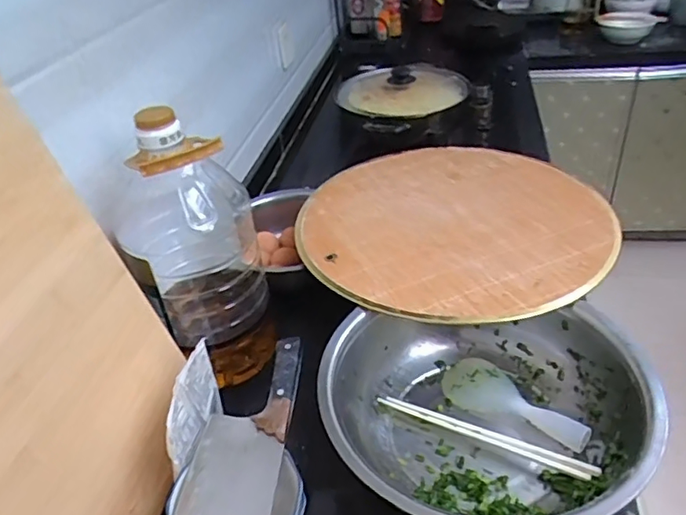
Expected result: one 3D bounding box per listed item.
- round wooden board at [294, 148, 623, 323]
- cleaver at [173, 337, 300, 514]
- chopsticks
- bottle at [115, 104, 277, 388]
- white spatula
[{"bbox_3d":[0.158,-0.057,0.822,0.437,0.018,0.429,-4,37,3],"label":"round wooden board"},{"bbox_3d":[-0.104,0.192,0.553,0.089,0.019,0.277,0,37,8],"label":"cleaver"},{"bbox_3d":[0.156,0.199,0.626,0.244,0.026,0.017,16,42,26],"label":"chopsticks"},{"bbox_3d":[-0.182,-0.005,0.678,0.158,0.344,0.126,-16,38,-14],"label":"bottle"},{"bbox_3d":[0.207,0.167,0.669,0.178,0.022,0.072,18,43,28],"label":"white spatula"}]

